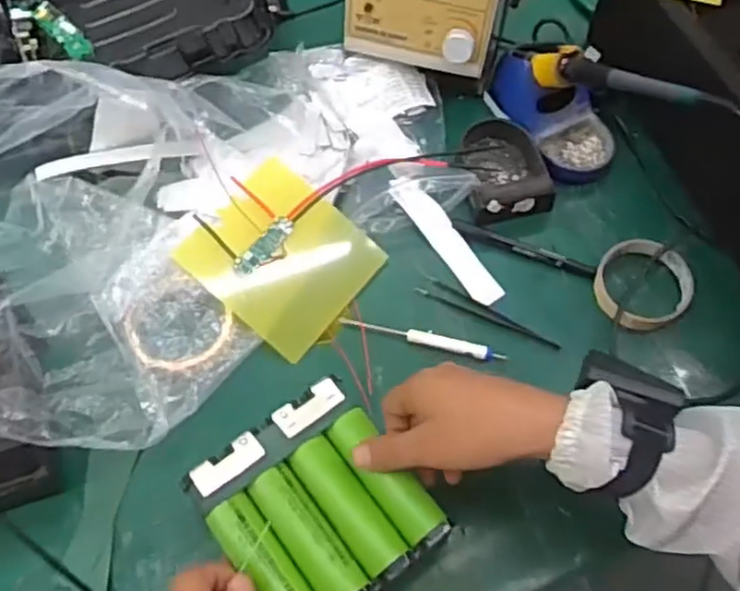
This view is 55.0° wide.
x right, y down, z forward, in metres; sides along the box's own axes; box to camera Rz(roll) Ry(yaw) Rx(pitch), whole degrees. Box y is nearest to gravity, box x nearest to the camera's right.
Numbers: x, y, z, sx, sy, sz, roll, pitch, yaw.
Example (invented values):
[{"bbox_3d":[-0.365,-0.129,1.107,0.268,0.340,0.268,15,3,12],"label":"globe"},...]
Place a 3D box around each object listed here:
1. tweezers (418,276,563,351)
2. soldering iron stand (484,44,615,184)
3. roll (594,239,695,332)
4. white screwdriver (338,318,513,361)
[{"bbox_3d":[0.105,0.016,0.633,0.134,0.008,0.021,23,66,10],"label":"tweezers"},{"bbox_3d":[0.183,-0.191,0.688,0.081,0.079,0.152,-26,67,-13],"label":"soldering iron stand"},{"bbox_3d":[0.246,-0.010,0.640,0.084,0.017,0.084,1,64,0],"label":"roll"},{"bbox_3d":[0.046,0.037,0.619,0.145,0.015,0.014,15,65,6],"label":"white screwdriver"}]

